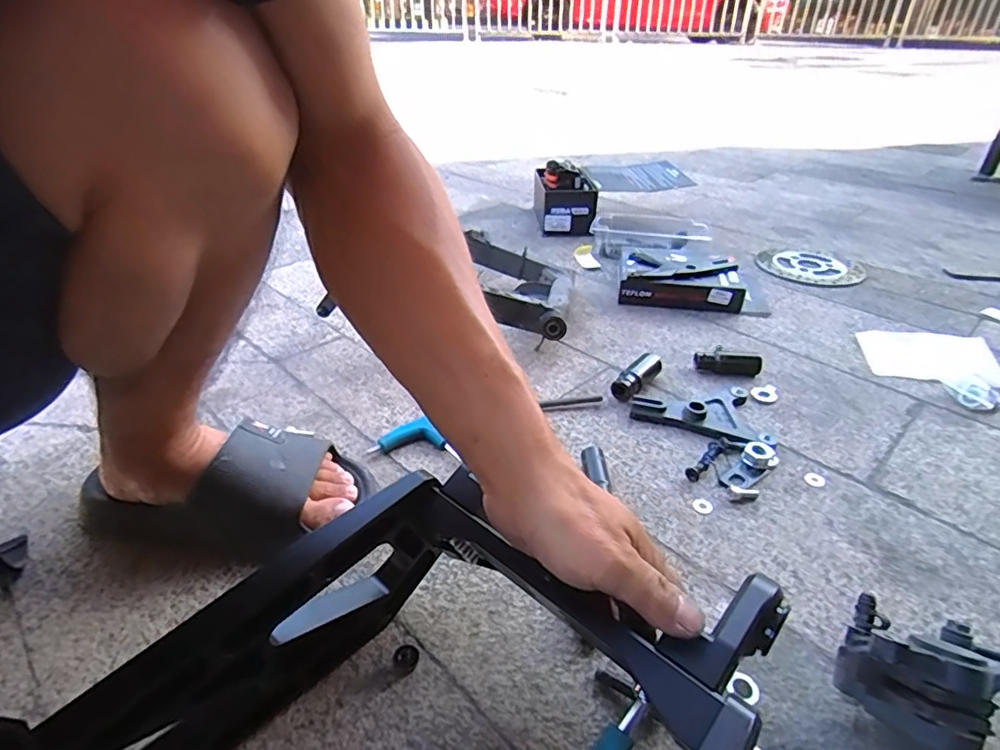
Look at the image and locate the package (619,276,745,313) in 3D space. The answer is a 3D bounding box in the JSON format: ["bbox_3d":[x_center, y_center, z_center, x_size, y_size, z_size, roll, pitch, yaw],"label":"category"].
[{"bbox_3d":[0.267,-0.119,0.827,0.173,0.047,0.028,6,34,9],"label":"package"}]

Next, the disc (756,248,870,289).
[{"bbox_3d":[0.532,-0.188,0.968,0.157,0.010,0.165,0,34,0],"label":"disc"}]

